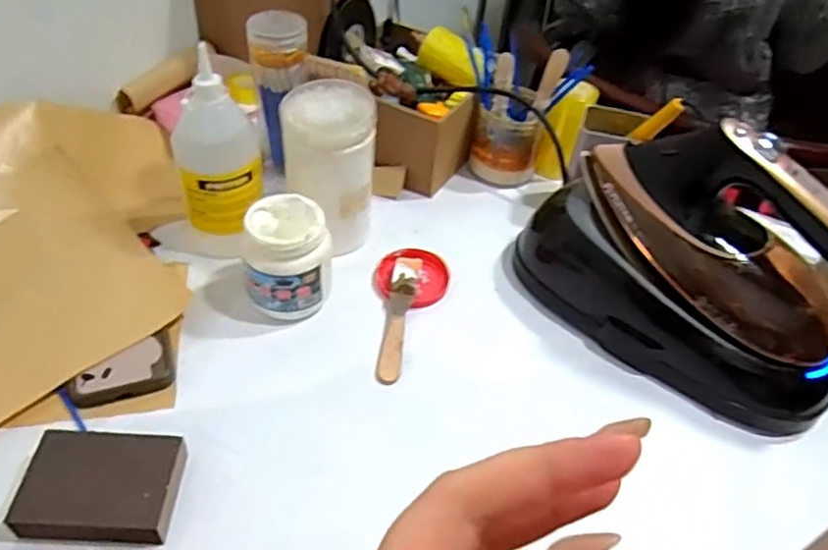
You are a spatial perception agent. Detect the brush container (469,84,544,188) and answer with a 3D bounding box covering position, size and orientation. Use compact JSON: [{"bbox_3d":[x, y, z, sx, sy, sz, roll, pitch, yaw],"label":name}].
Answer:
[{"bbox_3d":[0.110,-0.162,0.743,0.076,0.096,0.064,18,46,11],"label":"brush container"}]

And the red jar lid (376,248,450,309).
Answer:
[{"bbox_3d":[-0.002,0.001,0.629,0.069,0.017,0.067,3,45,-3],"label":"red jar lid"}]

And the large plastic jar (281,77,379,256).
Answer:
[{"bbox_3d":[-0.081,-0.097,0.620,0.085,0.148,0.094,0,45,-7],"label":"large plastic jar"}]

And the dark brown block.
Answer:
[{"bbox_3d":[-0.217,0.147,0.441,0.098,0.025,0.073,4,45,-3],"label":"dark brown block"}]

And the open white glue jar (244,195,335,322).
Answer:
[{"bbox_3d":[-0.111,-0.014,0.565,0.071,0.093,0.068,3,45,-3],"label":"open white glue jar"}]

